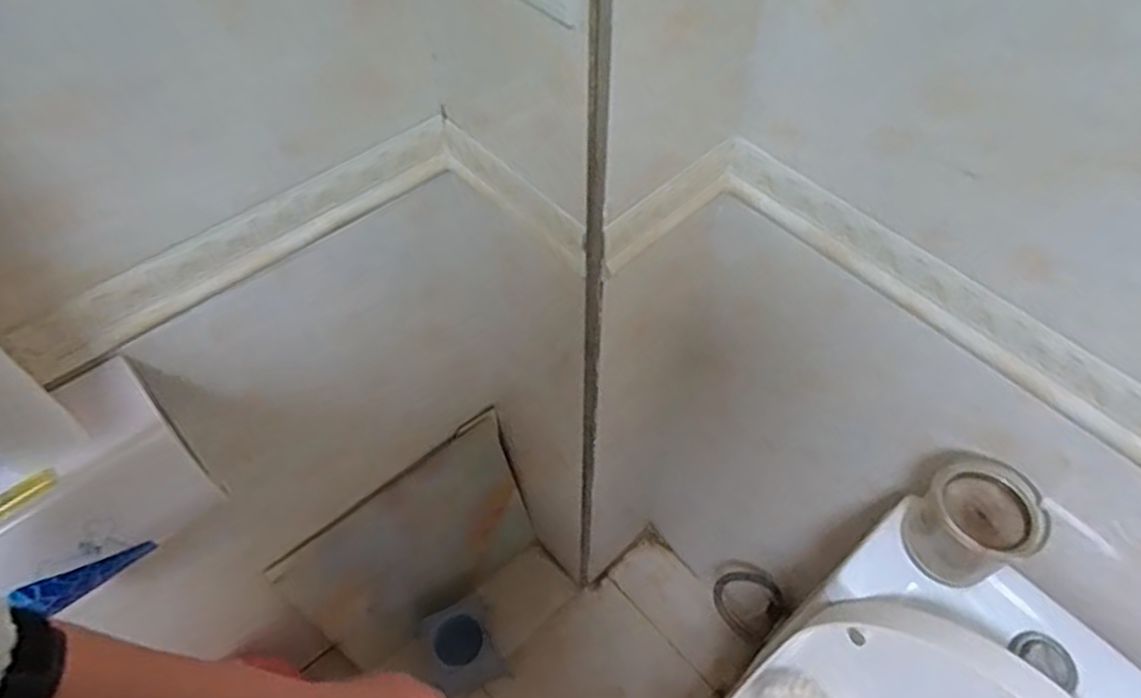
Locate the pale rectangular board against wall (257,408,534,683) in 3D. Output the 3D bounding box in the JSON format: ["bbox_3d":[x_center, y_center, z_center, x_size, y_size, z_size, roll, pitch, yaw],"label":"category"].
[{"bbox_3d":[-0.244,0.348,1.235,0.385,0.401,0.015,-36,51,-22],"label":"pale rectangular board against wall"}]

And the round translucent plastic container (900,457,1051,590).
[{"bbox_3d":[0.367,0.160,0.668,0.091,0.085,0.088,0,53,0],"label":"round translucent plastic container"}]

